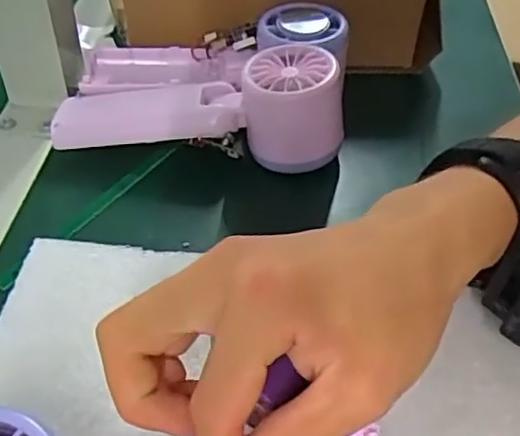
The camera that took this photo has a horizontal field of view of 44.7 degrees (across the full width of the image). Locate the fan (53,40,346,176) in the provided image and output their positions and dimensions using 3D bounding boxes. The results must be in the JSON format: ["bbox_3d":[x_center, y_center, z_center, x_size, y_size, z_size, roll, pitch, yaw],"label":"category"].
[{"bbox_3d":[-0.035,-0.066,0.366,0.164,0.056,0.056,6,44,4],"label":"fan"}]

